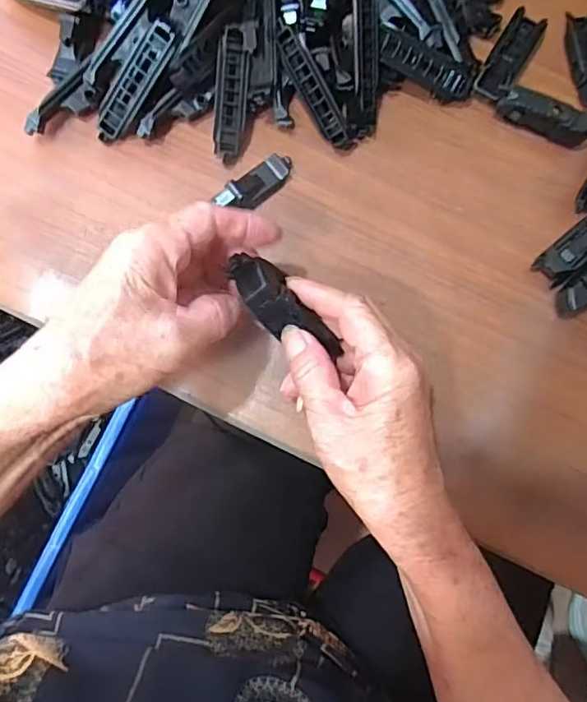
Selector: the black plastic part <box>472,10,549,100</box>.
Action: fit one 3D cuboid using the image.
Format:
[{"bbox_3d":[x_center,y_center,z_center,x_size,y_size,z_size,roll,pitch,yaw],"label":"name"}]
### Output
[{"bbox_3d":[0.142,-0.192,0.353,0.023,0.012,0.063,31,85,3],"label":"black plastic part"}]

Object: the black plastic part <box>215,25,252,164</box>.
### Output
[{"bbox_3d":[-0.038,-0.159,0.340,0.019,0.007,0.076,5,105,0],"label":"black plastic part"}]

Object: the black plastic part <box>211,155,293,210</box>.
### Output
[{"bbox_3d":[-0.023,-0.105,0.343,0.055,0.013,0.019,-37,85,-21],"label":"black plastic part"}]

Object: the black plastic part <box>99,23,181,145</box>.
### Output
[{"bbox_3d":[-0.098,-0.164,0.336,0.018,0.011,0.078,36,112,-19],"label":"black plastic part"}]

